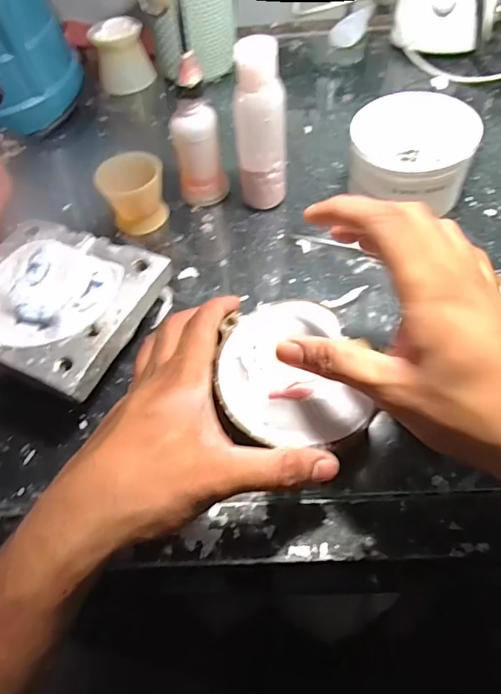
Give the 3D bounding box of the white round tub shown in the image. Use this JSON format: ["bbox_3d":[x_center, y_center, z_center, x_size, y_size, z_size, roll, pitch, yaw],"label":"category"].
[{"bbox_3d":[0.126,-0.148,0.383,0.092,0.067,0.090,-2,57,3],"label":"white round tub"}]

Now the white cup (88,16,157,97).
[{"bbox_3d":[-0.143,-0.324,0.525,0.059,0.055,0.051,-19,58,-8],"label":"white cup"}]

